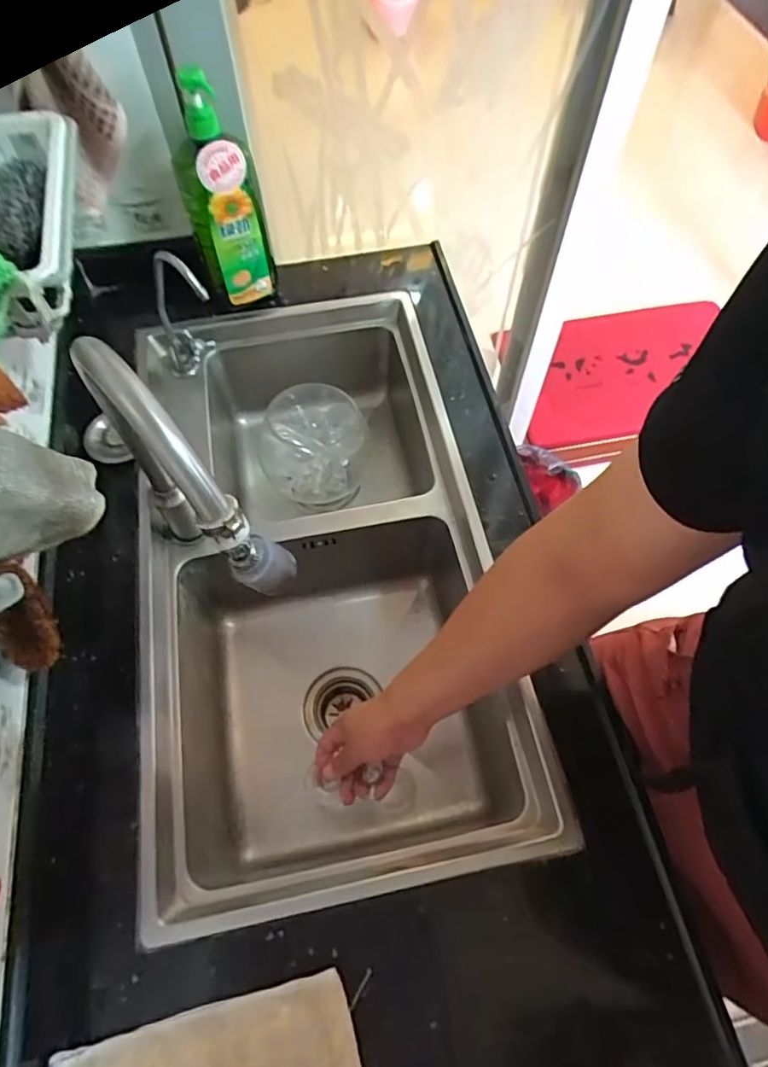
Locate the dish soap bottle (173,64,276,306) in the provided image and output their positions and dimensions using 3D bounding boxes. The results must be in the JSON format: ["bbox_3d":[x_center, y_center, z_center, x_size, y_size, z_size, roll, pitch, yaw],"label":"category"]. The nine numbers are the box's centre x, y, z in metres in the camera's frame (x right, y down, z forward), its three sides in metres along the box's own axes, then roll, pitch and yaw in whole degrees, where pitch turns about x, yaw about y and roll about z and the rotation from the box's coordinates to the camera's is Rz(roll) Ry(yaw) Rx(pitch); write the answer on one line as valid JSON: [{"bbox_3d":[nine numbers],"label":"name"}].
[{"bbox_3d":[-0.200,-0.421,0.727,0.093,0.259,0.096,-16,63,-8],"label":"dish soap bottle"}]

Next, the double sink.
[{"bbox_3d":[-0.081,0.056,0.785,0.392,0.243,0.720,-10,63,-5],"label":"double sink"}]

